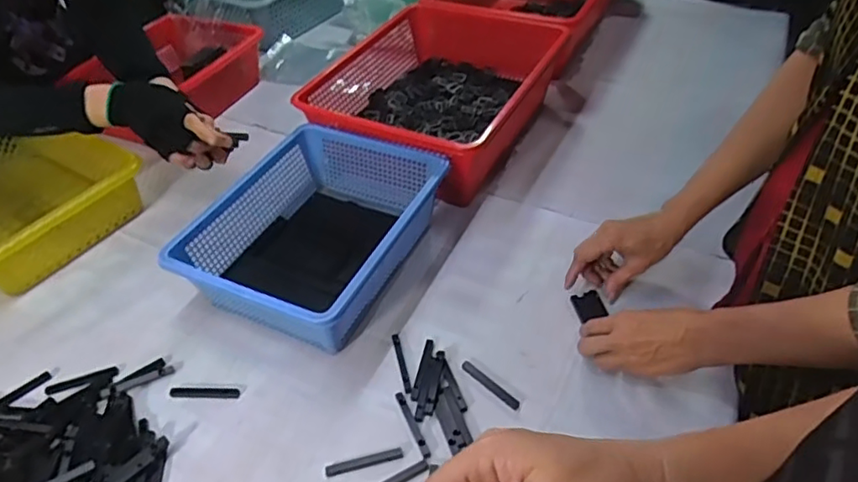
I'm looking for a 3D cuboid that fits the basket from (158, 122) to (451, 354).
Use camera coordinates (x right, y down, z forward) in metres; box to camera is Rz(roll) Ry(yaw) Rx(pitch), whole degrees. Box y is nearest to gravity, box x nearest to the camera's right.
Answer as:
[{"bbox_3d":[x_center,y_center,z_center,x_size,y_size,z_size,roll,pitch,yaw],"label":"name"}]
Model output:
[{"bbox_3d":[-0.134,-0.008,0.721,0.229,0.102,0.286,14,47,20],"label":"basket"}]

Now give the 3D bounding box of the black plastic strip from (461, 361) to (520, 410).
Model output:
[{"bbox_3d":[0.063,0.149,0.612,0.013,0.004,0.073,-36,51,-28],"label":"black plastic strip"}]

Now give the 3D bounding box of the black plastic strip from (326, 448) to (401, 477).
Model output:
[{"bbox_3d":[-0.061,0.211,0.559,0.074,0.005,0.011,-11,44,-5],"label":"black plastic strip"}]

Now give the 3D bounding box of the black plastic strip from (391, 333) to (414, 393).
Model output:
[{"bbox_3d":[-0.029,0.131,0.637,0.011,0.004,0.078,-13,44,-7],"label":"black plastic strip"}]

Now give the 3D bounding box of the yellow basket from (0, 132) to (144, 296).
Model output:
[{"bbox_3d":[-0.586,-0.074,0.847,0.333,0.088,0.277,22,50,26],"label":"yellow basket"}]

